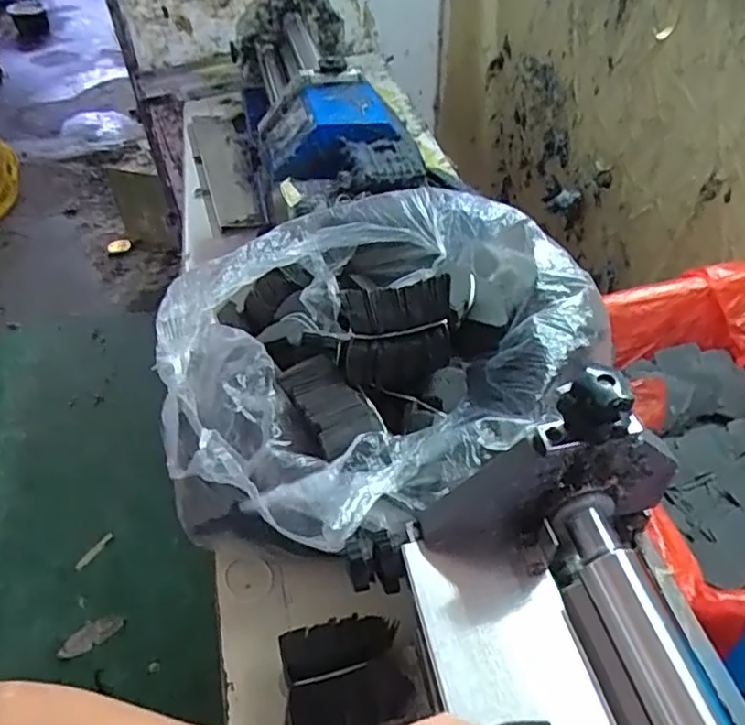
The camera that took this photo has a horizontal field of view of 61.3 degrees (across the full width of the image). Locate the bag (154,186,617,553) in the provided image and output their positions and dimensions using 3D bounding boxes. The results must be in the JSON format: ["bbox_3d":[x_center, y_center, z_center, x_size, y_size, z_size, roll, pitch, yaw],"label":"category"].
[{"bbox_3d":[-0.016,-0.008,0.645,0.406,0.193,0.393,-36,55,-28],"label":"bag"}]

